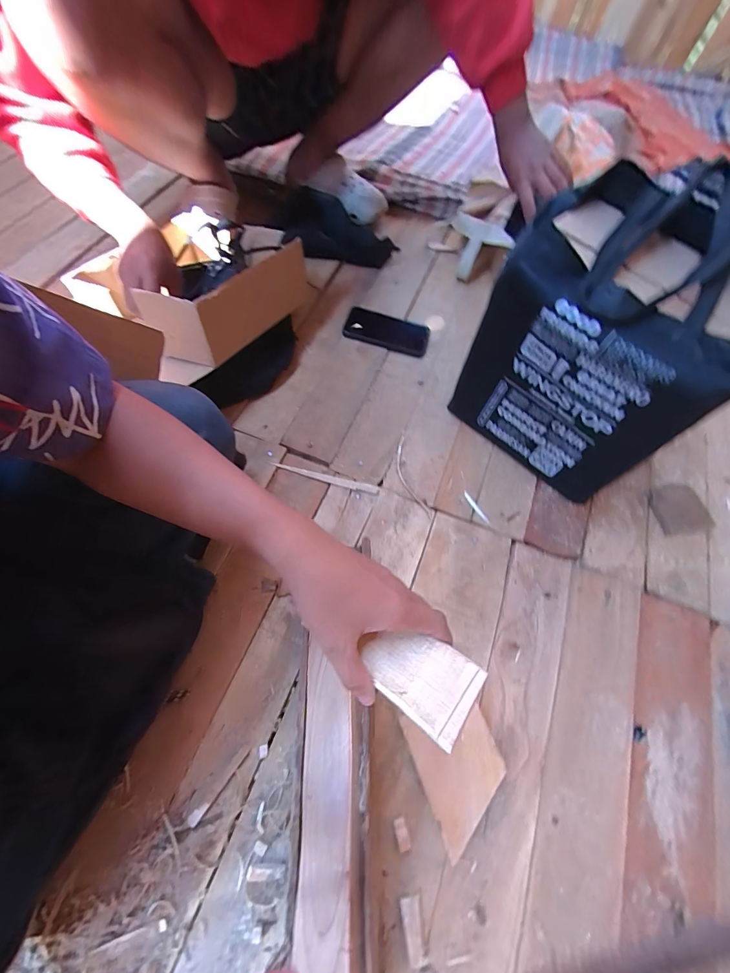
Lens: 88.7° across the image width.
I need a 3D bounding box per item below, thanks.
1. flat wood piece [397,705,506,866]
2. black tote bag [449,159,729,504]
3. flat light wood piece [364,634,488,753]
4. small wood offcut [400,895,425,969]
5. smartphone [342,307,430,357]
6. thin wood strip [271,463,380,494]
[{"bbox_3d":[0.106,0.311,0.417,0.093,0.021,0.123,-19,66,-12],"label":"flat wood piece"},{"bbox_3d":[0.313,-0.181,0.514,0.291,0.306,0.228,39,67,15],"label":"black tote bag"},{"bbox_3d":[0.042,0.141,0.280,0.082,0.013,0.060,30,50,28],"label":"flat light wood piece"},{"bbox_3d":[0.045,0.427,0.358,0.018,0.004,0.047,-2,64,-4],"label":"small wood offcut"},{"bbox_3d":[0.044,-0.299,0.716,0.158,0.012,0.081,17,68,1],"label":"smartphone"},{"bbox_3d":[-0.061,-0.013,0.578,0.168,0.007,0.016,13,63,3],"label":"thin wood strip"}]

